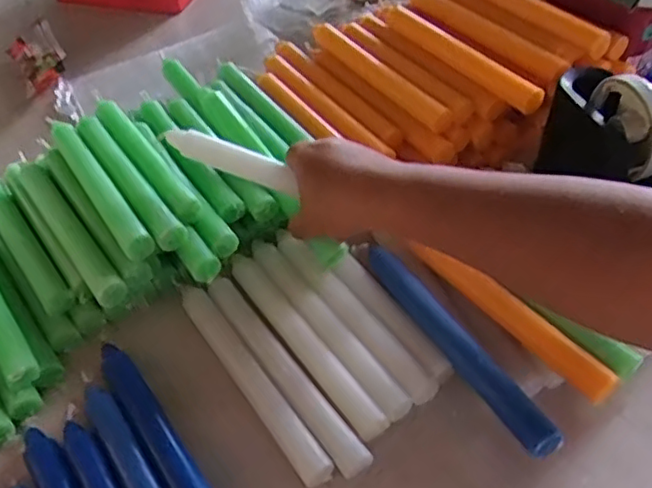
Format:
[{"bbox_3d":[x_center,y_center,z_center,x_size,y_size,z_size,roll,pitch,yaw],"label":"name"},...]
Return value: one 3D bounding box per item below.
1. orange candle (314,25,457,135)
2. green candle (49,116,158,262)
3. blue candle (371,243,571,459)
[{"bbox_3d":[0.044,-0.166,0.602,0.022,0.026,0.212,-27,50,-17],"label":"orange candle"},{"bbox_3d":[-0.198,-0.052,0.536,0.022,0.027,0.216,-29,51,-19],"label":"green candle"},{"bbox_3d":[0.088,0.064,0.440,0.022,0.023,0.203,-24,50,-15],"label":"blue candle"}]

